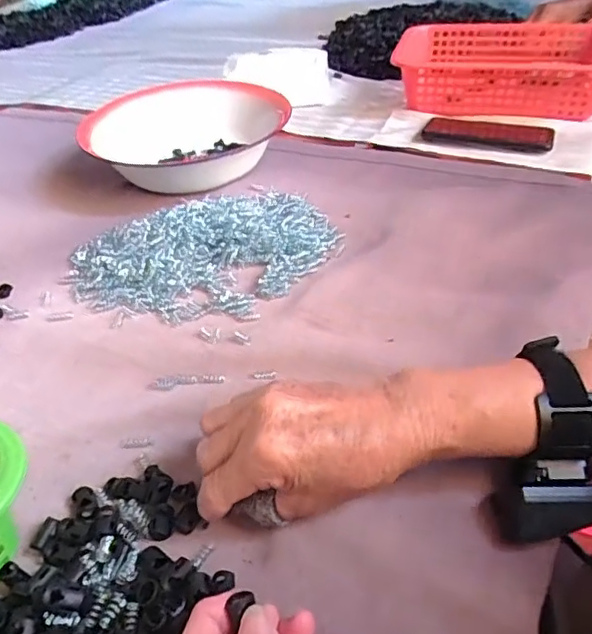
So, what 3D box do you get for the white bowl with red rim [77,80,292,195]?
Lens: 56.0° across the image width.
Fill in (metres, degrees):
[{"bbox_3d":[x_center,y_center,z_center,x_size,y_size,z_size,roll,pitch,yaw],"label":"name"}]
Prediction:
[{"bbox_3d":[-0.136,-0.226,0.711,0.241,0.077,0.210,-5,39,1],"label":"white bowl with red rim"}]

